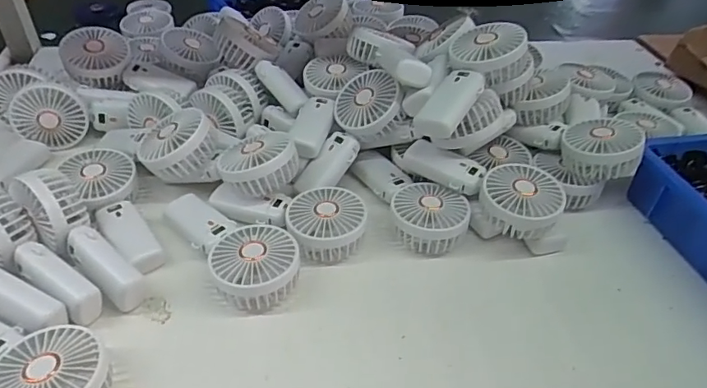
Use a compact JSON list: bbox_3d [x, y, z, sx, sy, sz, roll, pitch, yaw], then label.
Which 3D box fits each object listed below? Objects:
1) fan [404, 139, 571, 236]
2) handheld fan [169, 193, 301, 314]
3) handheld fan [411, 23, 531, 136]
[{"bbox_3d":[0.147,-0.015,0.592,0.185,0.037,0.083,33,49,30],"label":"fan"},{"bbox_3d":[-0.125,0.047,0.547,0.088,0.042,0.182,-23,46,-27],"label":"handheld fan"},{"bbox_3d":[0.126,-0.127,0.595,0.090,0.049,0.182,29,66,40],"label":"handheld fan"}]

